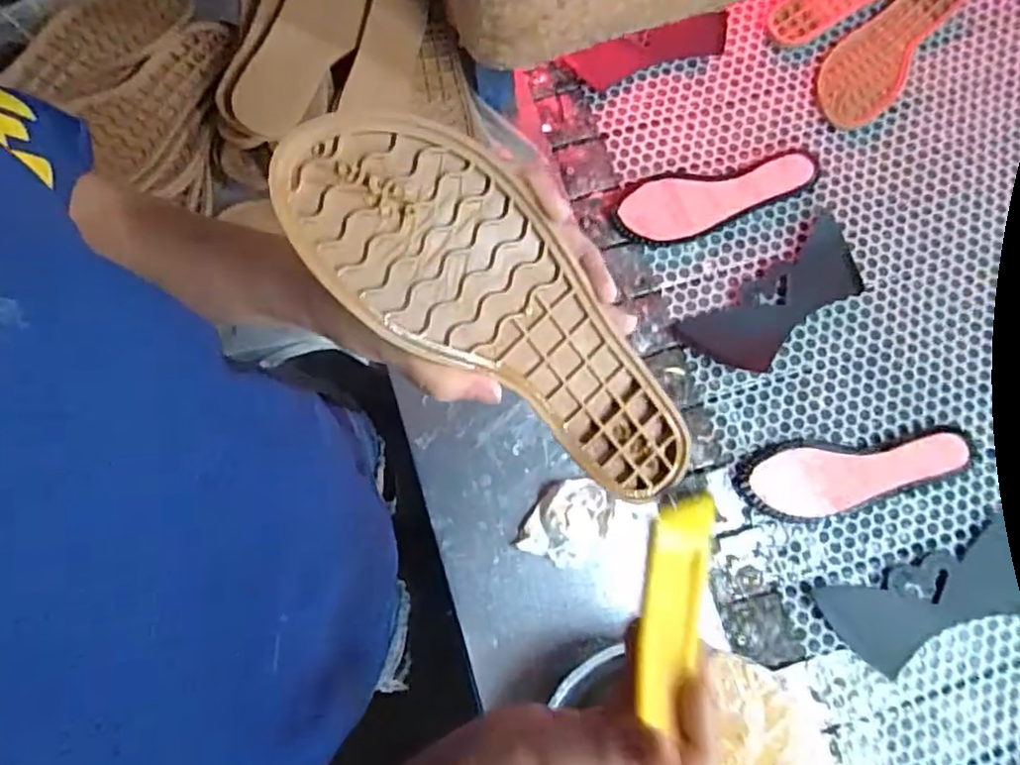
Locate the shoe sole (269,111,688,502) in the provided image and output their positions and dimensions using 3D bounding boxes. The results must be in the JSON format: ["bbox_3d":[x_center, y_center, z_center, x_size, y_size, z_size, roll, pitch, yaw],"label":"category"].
[{"bbox_3d":[0.005,-0.026,0.295,0.237,0.016,0.079,41,79,-24],"label":"shoe sole"}]

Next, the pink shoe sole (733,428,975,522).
[{"bbox_3d":[0.351,0.095,0.645,0.234,0.015,0.075,-4,78,-1],"label":"pink shoe sole"}]

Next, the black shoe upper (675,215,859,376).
[{"bbox_3d":[0.290,-0.087,0.688,0.213,0.010,0.091,-35,74,-7],"label":"black shoe upper"}]

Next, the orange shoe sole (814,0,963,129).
[{"bbox_3d":[0.439,-0.395,0.737,0.086,0.035,0.226,37,80,8],"label":"orange shoe sole"}]

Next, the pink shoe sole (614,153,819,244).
[{"bbox_3d":[0.232,-0.205,0.707,0.220,0.016,0.074,-12,78,-2],"label":"pink shoe sole"}]

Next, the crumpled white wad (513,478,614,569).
[{"bbox_3d":[0.056,0.134,0.607,0.068,0.030,0.085,32,81,6],"label":"crumpled white wad"}]

